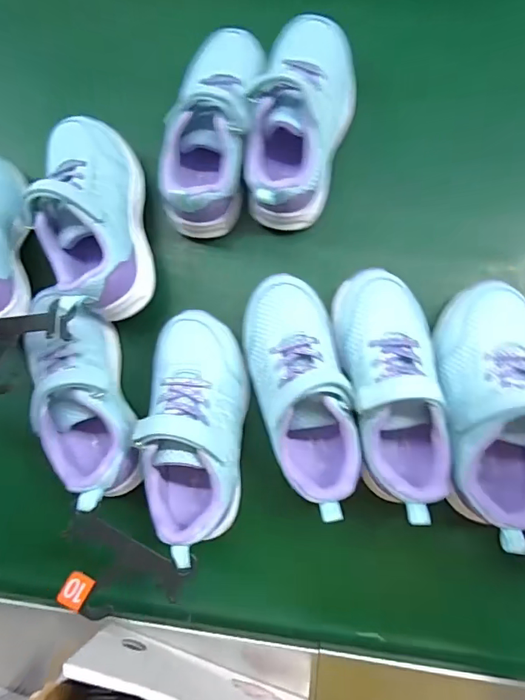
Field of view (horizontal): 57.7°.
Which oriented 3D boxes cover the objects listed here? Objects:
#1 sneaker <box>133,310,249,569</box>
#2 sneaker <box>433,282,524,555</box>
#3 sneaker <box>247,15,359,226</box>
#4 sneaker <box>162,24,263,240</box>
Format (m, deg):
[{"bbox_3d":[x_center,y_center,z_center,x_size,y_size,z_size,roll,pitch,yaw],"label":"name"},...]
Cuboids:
[{"bbox_3d":[-0.055,0.065,0.392,0.076,0.075,0.193,-1,82,5],"label":"sneaker"},{"bbox_3d":[0.178,0.042,0.363,0.075,0.068,0.192,2,82,6],"label":"sneaker"},{"bbox_3d":[0.033,-0.202,0.420,0.085,0.084,0.190,10,83,7],"label":"sneaker"},{"bbox_3d":[-0.045,-0.200,0.428,0.075,0.081,0.182,13,84,7],"label":"sneaker"}]

